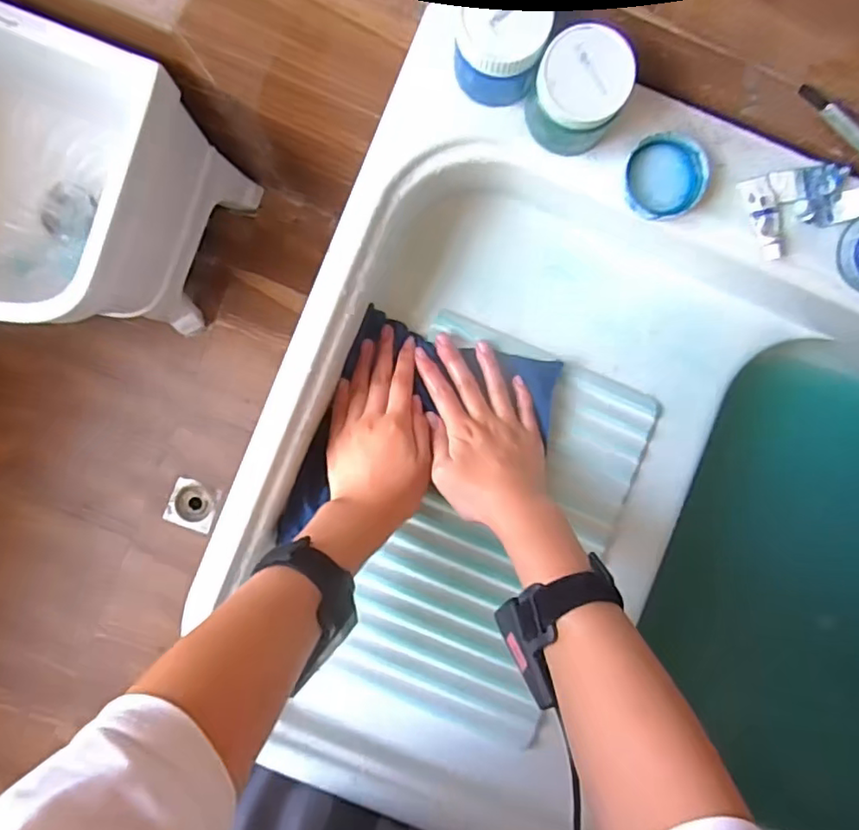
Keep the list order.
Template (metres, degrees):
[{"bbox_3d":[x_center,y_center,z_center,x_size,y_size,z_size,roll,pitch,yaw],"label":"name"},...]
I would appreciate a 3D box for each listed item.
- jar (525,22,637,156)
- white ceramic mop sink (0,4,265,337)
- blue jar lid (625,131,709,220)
[{"bbox_3d":[0.094,-0.206,0.382,0.055,0.054,0.057,0,94,0],"label":"jar"},{"bbox_3d":[-0.565,-0.346,0.936,0.396,0.441,0.380,20,93,-2],"label":"white ceramic mop sink"},{"bbox_3d":[0.162,-0.162,0.408,0.054,0.012,0.054,0,94,0],"label":"blue jar lid"}]

